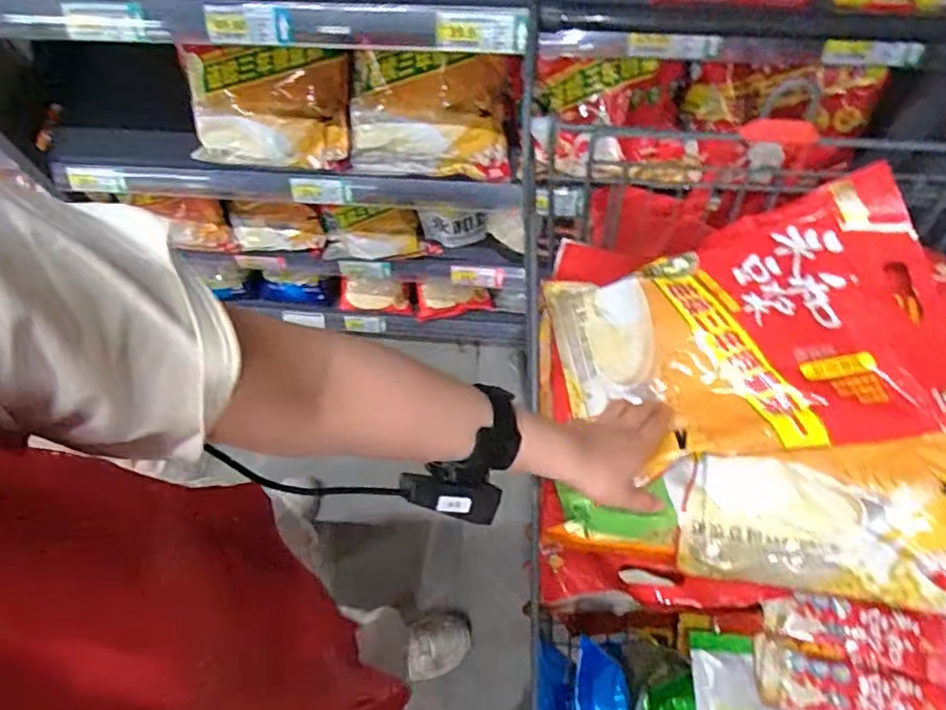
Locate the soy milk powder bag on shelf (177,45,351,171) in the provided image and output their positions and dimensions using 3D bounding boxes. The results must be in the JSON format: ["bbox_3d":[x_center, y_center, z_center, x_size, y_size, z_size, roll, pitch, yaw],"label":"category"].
[{"bbox_3d":[-0.291,-0.348,0.923,0.231,0.142,0.093,9,68,3],"label":"soy milk powder bag on shelf"}]

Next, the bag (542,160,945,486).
[{"bbox_3d":[0.269,-0.023,0.646,0.358,0.059,0.254,-14,64,9],"label":"bag"}]

